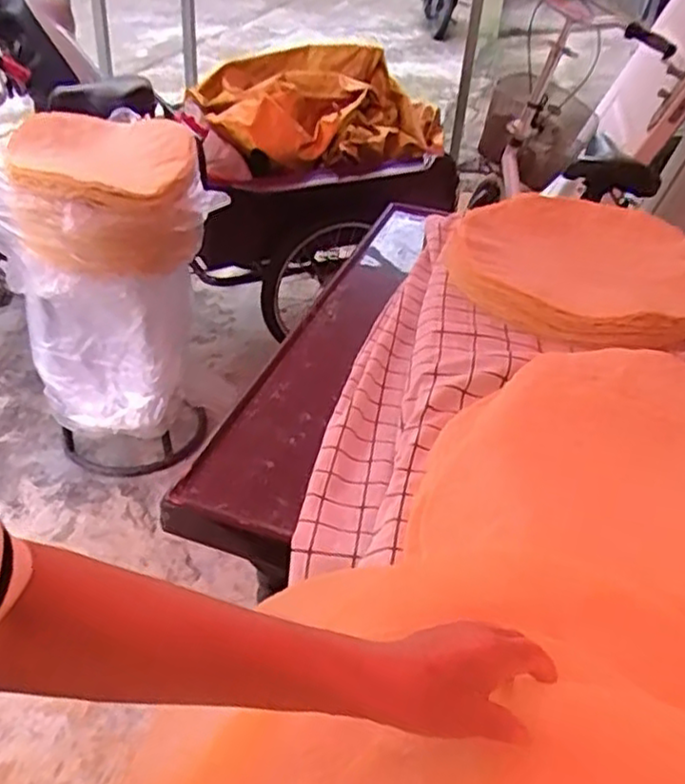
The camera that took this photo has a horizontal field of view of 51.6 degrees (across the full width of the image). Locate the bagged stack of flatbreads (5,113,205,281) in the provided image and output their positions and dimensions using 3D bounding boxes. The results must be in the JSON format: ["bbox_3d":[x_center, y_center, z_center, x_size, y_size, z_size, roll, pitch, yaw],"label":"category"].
[{"bbox_3d":[-0.478,-0.404,1.471,0.363,0.216,0.369,-5,37,-11],"label":"bagged stack of flatbreads"}]

